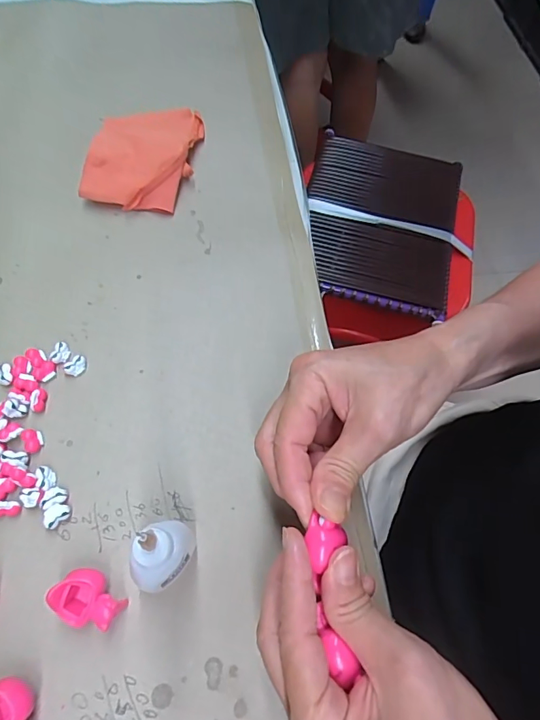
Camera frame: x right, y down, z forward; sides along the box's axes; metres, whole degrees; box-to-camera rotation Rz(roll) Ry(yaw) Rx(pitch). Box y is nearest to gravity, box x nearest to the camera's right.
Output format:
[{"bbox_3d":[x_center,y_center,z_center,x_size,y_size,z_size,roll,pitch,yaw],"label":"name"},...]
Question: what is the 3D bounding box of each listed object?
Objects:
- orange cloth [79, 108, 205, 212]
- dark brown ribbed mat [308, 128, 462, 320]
[{"bbox_3d":[-0.103,-0.175,0.382,0.077,0.024,0.113,6,62,0],"label":"orange cloth"},{"bbox_3d":[0.165,-0.214,0.685,0.222,0.026,0.298,15,62,5],"label":"dark brown ribbed mat"}]

